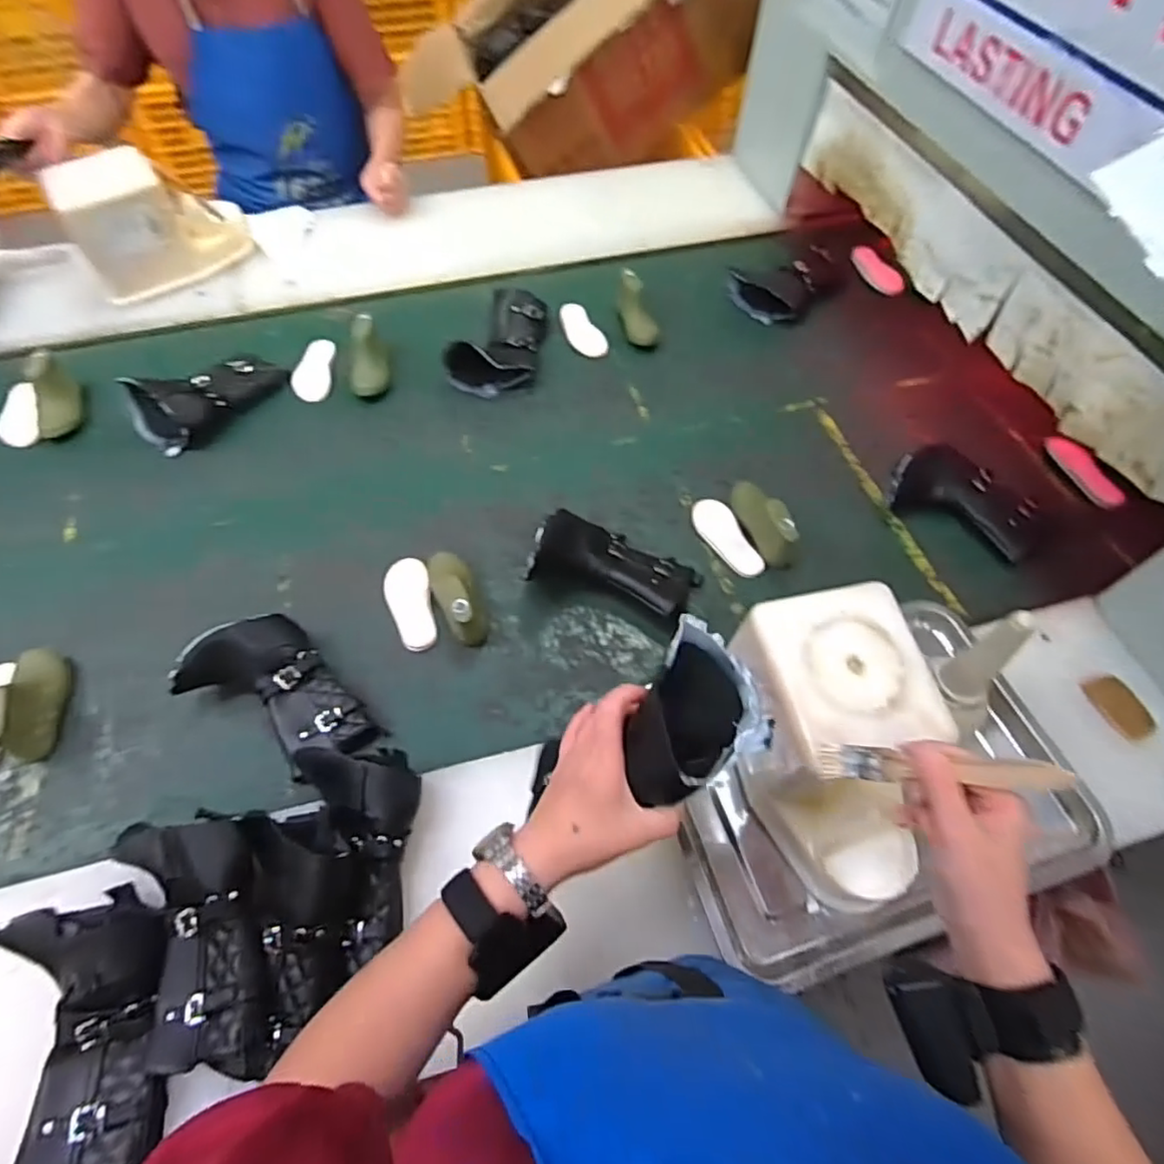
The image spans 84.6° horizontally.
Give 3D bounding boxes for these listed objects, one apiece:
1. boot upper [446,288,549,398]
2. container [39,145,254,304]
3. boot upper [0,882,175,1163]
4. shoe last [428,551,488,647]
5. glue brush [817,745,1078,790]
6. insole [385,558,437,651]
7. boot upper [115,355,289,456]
[{"bbox_3d":[-0.134,-0.396,1.030,0.135,0.068,0.212,8,59,3],"label":"boot upper"},{"bbox_3d":[-0.678,-0.578,1.026,0.243,0.160,0.127,-29,63,-18],"label":"container"},{"bbox_3d":[-0.388,0.346,0.502,0.117,0.068,0.203,-16,60,-11],"label":"boot upper"},{"bbox_3d":[-0.152,0.006,0.779,0.054,0.060,0.135,-24,62,-15],"label":"shoe last"},{"bbox_3d":[0.223,0.121,0.408,0.141,0.016,0.022,-5,52,38],"label":"glue brush"},{"bbox_3d":[-0.215,0.026,0.800,0.054,0.010,0.124,-10,70,-5],"label":"insole"},{"bbox_3d":[-0.562,-0.289,0.965,0.223,0.078,0.124,-36,66,-21],"label":"boot upper"}]

